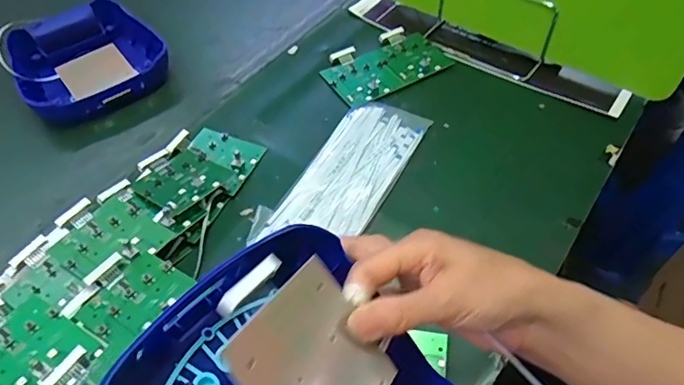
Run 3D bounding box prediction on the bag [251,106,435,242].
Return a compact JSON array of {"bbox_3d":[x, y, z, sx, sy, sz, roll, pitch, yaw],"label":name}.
[{"bbox_3d":[0.007,-0.023,0.532,0.094,0.015,0.225,26,56,21],"label":"bag"}]

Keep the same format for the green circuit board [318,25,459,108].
[{"bbox_3d":[0.054,-0.163,0.646,0.152,0.009,0.099,-26,55,-18],"label":"green circuit board"}]

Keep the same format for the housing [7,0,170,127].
[{"bbox_3d":[-0.321,-0.168,0.652,0.165,0.049,0.192,-30,56,-21],"label":"housing"}]

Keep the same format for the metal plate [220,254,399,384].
[{"bbox_3d":[-0.011,0.083,0.248,0.077,0.004,0.075,54,43,-5],"label":"metal plate"}]

